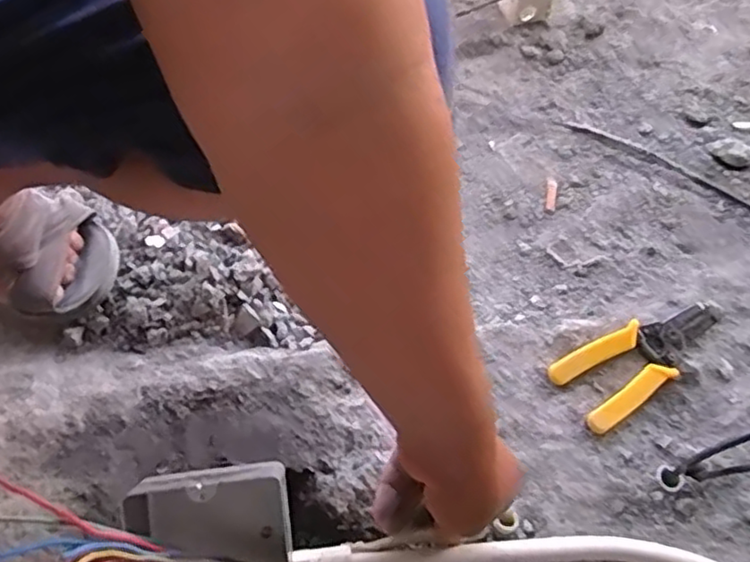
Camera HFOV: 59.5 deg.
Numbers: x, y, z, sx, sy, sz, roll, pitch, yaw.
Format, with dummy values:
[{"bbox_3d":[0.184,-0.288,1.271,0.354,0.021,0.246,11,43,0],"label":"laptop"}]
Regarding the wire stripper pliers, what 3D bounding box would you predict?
[{"bbox_3d":[0.224,0.060,0.551,0.152,0.014,0.064,-29,66,-17],"label":"wire stripper pliers"}]

